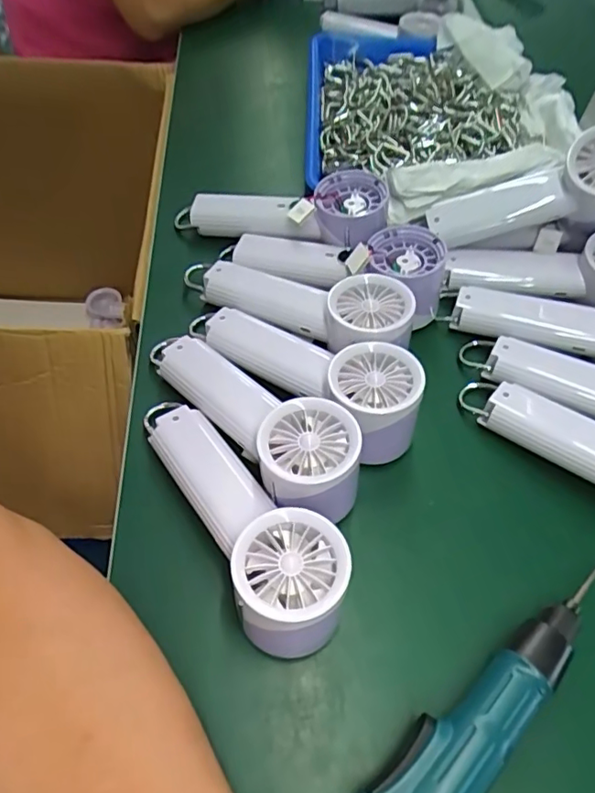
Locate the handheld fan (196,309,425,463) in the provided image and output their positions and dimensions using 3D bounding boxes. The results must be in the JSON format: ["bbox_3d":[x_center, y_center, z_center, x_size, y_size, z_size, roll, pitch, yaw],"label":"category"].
[{"bbox_3d":[-0.002,-0.017,0.408,0.200,0.062,0.067,26,58,28],"label":"handheld fan"}]

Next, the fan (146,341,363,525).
[{"bbox_3d":[-0.034,0.015,0.389,0.065,0.064,0.200,-37,51,-24],"label":"fan"}]

